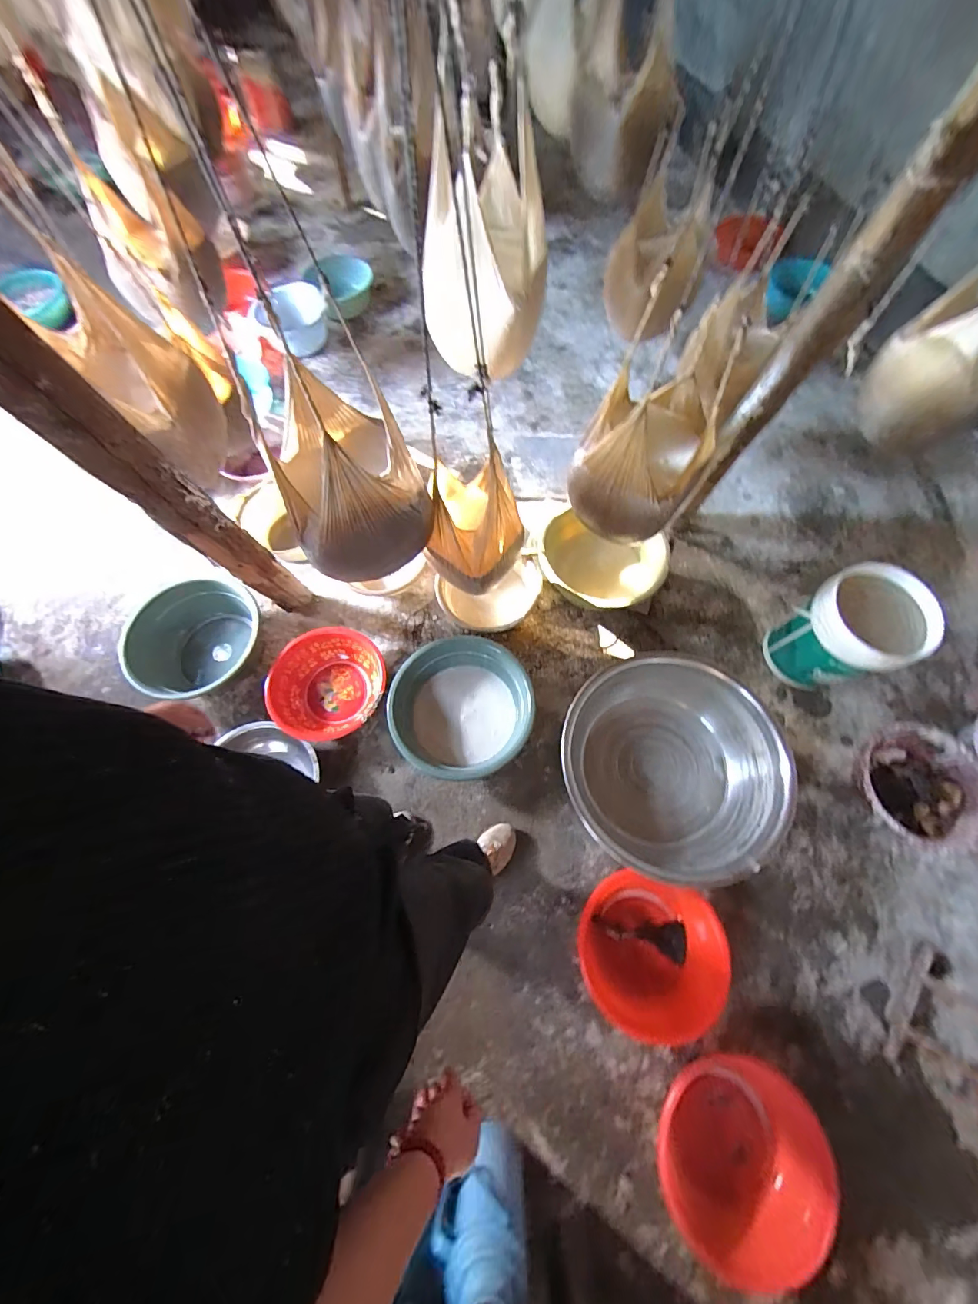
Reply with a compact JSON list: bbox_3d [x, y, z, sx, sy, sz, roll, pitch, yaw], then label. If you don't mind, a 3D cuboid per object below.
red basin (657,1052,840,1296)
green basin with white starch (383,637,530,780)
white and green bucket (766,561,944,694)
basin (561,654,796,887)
[{"bbox_3d":[0.580,1.184,1.013,0.351,0.122,0.390,14,70,7],"label":"red basin"},{"bbox_3d":[-0.101,0.169,1.391,0.456,0.135,0.441,-1,68,1],"label":"green basin with white starch"},{"bbox_3d":[1.105,-0.051,1.370,0.262,0.384,0.297,-37,72,-12],"label":"white and green bucket"},{"bbox_3d":[0.548,0.337,1.327,0.555,0.203,0.607,-1,68,1],"label":"basin"}]

